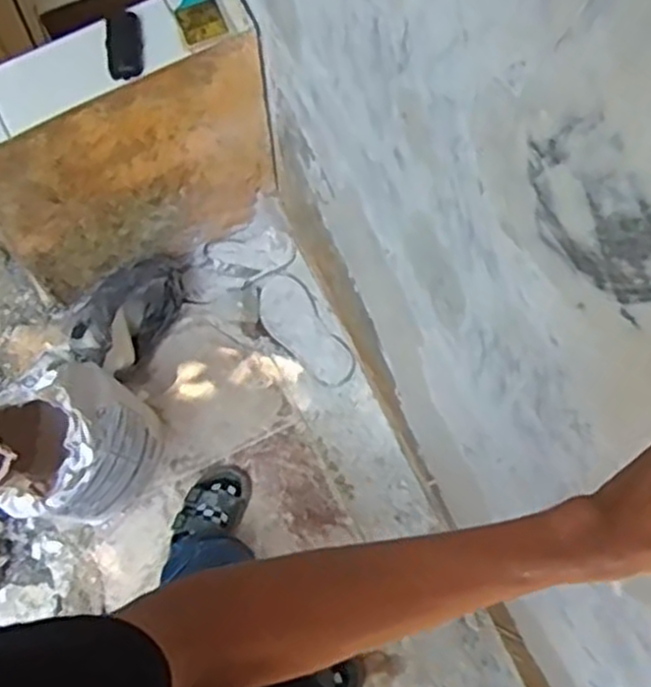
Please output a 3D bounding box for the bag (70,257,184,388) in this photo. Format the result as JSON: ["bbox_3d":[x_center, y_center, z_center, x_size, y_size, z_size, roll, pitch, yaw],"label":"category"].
[{"bbox_3d":[-0.419,-0.068,1.604,0.168,0.161,0.275,23,73,6],"label":"bag"}]

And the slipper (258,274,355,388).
[{"bbox_3d":[-0.047,-0.023,1.653,0.113,0.031,0.272,-32,76,-11],"label":"slipper"}]

